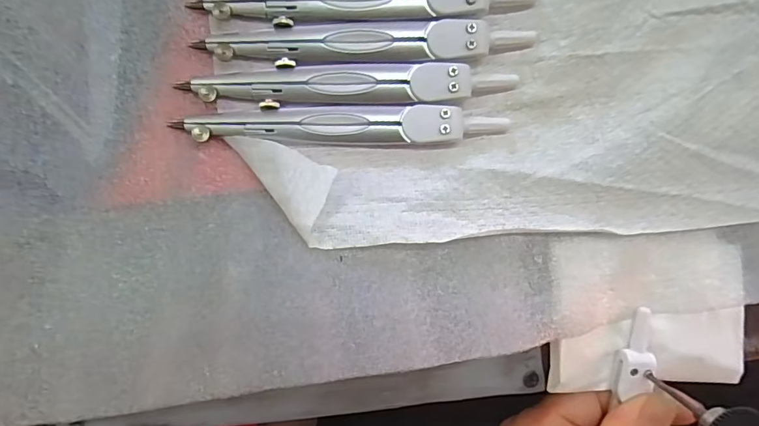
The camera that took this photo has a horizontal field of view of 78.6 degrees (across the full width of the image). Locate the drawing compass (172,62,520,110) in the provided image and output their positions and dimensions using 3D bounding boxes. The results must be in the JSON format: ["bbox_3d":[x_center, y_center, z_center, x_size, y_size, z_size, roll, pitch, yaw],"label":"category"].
[{"bbox_3d":[-0.011,-0.050,0.179,0.126,0.006,0.015,-2,95,-2],"label":"drawing compass"}]

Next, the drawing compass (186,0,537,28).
[{"bbox_3d":[-0.003,-0.080,0.176,0.126,0.005,0.015,-5,95,-2],"label":"drawing compass"}]

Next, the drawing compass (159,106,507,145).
[{"bbox_3d":[-0.014,-0.035,0.180,0.125,0.006,0.014,0,95,-2],"label":"drawing compass"}]

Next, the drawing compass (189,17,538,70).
[{"bbox_3d":[-0.004,-0.065,0.177,0.125,0.005,0.015,-3,95,-2],"label":"drawing compass"}]

